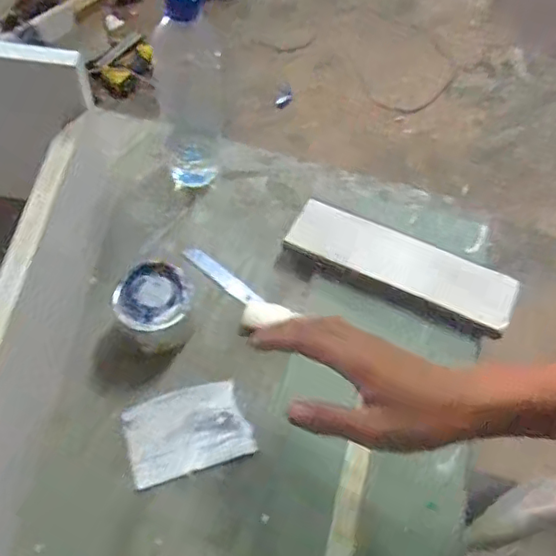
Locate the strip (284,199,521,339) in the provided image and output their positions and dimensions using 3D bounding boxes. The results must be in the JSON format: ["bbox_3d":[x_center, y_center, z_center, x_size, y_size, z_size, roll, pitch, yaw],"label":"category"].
[{"bbox_3d":[0.129,-0.016,0.623,0.237,0.014,0.068,24,60,10],"label":"strip"}]

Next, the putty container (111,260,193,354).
[{"bbox_3d":[-0.116,0.030,0.566,0.069,0.056,0.067,2,59,-3],"label":"putty container"}]

